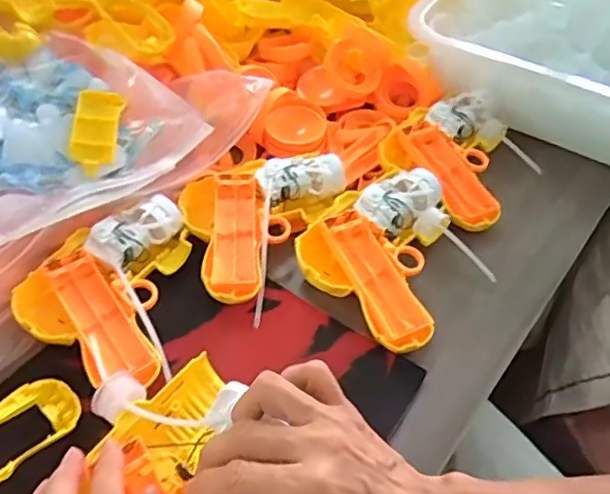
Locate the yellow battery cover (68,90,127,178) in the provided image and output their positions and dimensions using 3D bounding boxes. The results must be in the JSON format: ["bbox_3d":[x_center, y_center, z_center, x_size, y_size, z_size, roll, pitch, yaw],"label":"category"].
[{"bbox_3d":[-0.165,-0.093,0.446,0.035,0.012,0.069,10,69,-10],"label":"yellow battery cover"}]

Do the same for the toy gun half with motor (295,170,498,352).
[{"bbox_3d":[0.071,0.002,0.445,0.131,0.042,0.136,37,58,27],"label":"toy gun half with motor"}]

